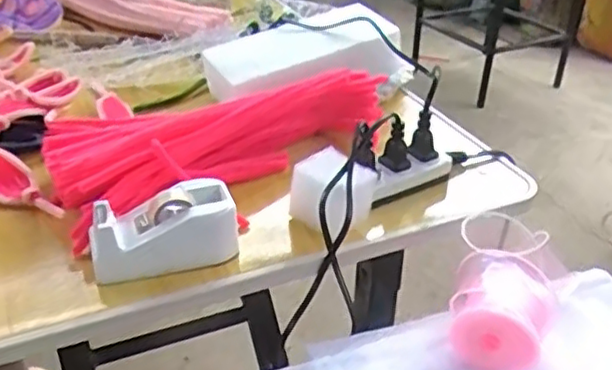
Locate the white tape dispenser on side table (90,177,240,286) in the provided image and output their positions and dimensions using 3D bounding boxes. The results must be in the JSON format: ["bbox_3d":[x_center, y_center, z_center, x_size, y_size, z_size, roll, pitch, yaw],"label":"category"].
[{"bbox_3d":[-0.103,0.032,0.478,0.102,0.044,0.054,-13,36,-22],"label":"white tape dispenser on side table"}]

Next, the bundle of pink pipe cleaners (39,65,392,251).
[{"bbox_3d":[-0.062,-0.038,0.573,0.305,0.066,0.059,-22,40,-31],"label":"bundle of pink pipe cleaners"}]

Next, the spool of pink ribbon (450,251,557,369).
[{"bbox_3d":[0.130,0.083,0.450,0.066,0.042,0.083,13,35,17],"label":"spool of pink ribbon"}]

